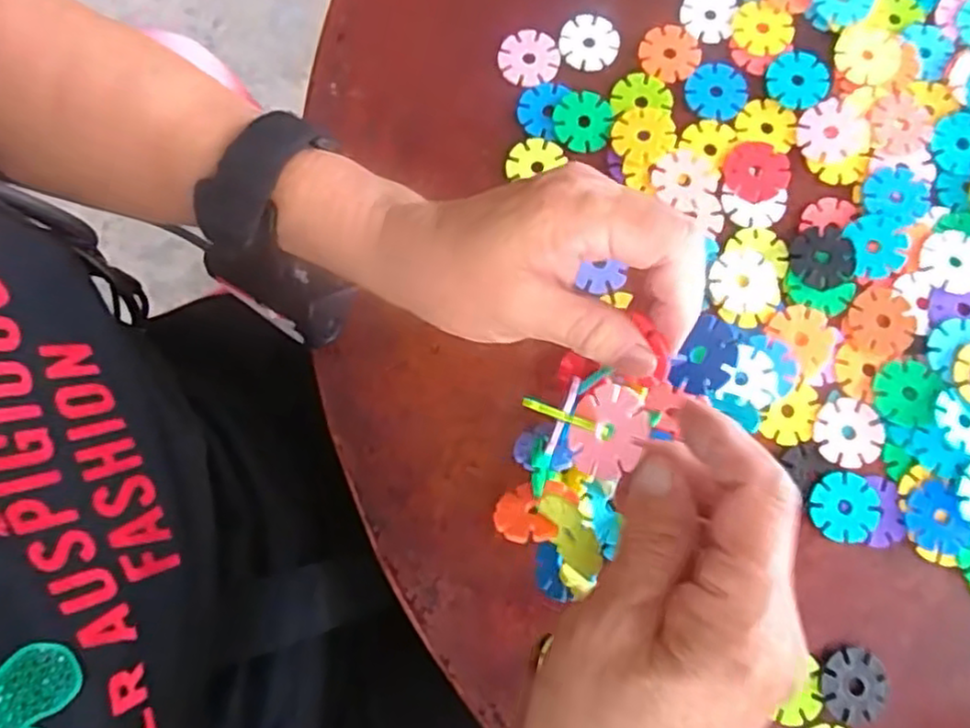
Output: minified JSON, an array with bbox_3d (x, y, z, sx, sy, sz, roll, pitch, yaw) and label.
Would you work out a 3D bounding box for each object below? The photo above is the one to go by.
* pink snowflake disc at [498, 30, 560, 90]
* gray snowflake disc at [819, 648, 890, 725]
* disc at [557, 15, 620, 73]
[{"bbox_3d":[0.023,-0.162,0.365,0.032,0.004,0.030,0,79,1],"label":"pink snowflake disc"},{"bbox_3d":[0.163,0.142,0.305,0.031,0.005,0.029,0,79,1],"label":"gray snowflake disc"},{"bbox_3d":[0.056,-0.173,0.373,0.031,0.004,0.029,0,91,4],"label":"disc"}]

